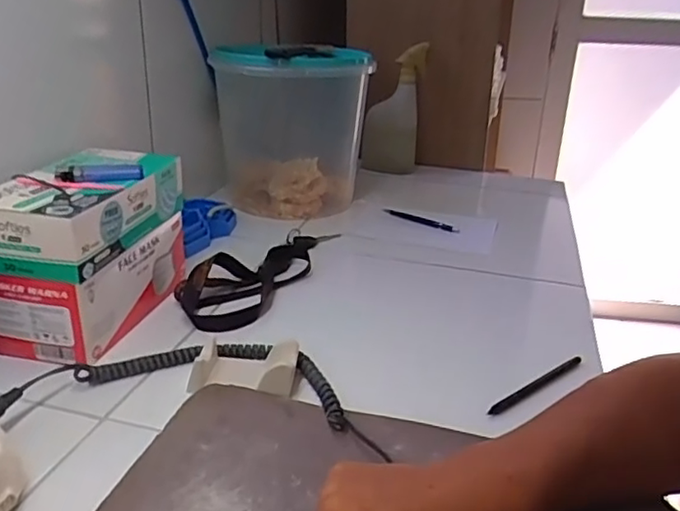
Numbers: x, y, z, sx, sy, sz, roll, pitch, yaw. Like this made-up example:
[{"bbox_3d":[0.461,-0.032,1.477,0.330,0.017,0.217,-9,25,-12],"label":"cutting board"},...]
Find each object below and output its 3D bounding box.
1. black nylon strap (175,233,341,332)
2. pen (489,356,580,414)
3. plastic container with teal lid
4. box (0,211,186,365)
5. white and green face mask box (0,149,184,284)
[{"bbox_3d":[-0.079,0.009,0.738,0.096,0.035,0.289,17,27,29],"label":"black nylon strap"},{"bbox_3d":[0.180,0.116,0.552,0.133,0.010,0.010,-16,29,-37],"label":"pen"},{"bbox_3d":[-0.079,-0.207,0.989,0.236,0.243,0.243,0,23,-4],"label":"plastic container with teal lid"},{"bbox_3d":[-0.250,0.020,0.635,0.103,0.081,0.201,8,24,11],"label":"box"},{"bbox_3d":[-0.253,-0.051,0.606,0.114,0.067,0.207,5,23,8],"label":"white and green face mask box"}]

